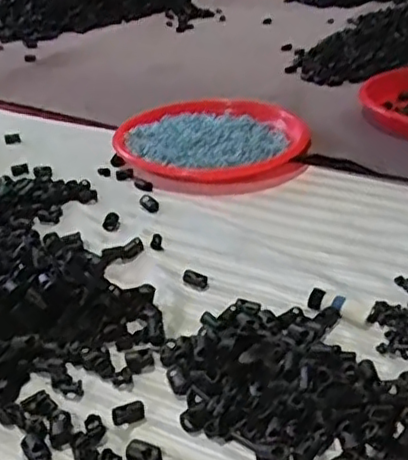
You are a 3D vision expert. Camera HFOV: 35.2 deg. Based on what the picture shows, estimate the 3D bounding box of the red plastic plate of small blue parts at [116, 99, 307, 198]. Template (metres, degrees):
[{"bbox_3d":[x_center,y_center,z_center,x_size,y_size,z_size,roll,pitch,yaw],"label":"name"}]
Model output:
[{"bbox_3d":[0.006,-0.102,0.745,0.219,0.028,0.176,10,34,19],"label":"red plastic plate of small blue parts"}]

